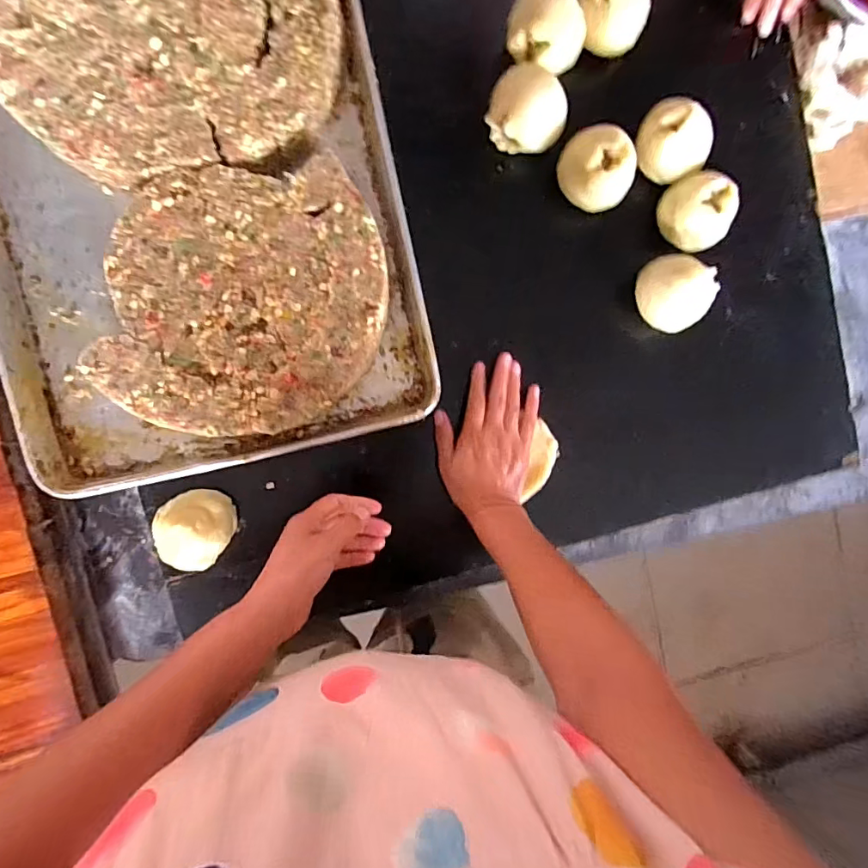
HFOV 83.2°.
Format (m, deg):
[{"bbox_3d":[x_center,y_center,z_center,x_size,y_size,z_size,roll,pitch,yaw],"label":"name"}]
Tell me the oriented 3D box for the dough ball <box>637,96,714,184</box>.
[{"bbox_3d":[0.255,-0.312,0.529,0.079,0.066,0.063,43,88,-7],"label":"dough ball"}]

